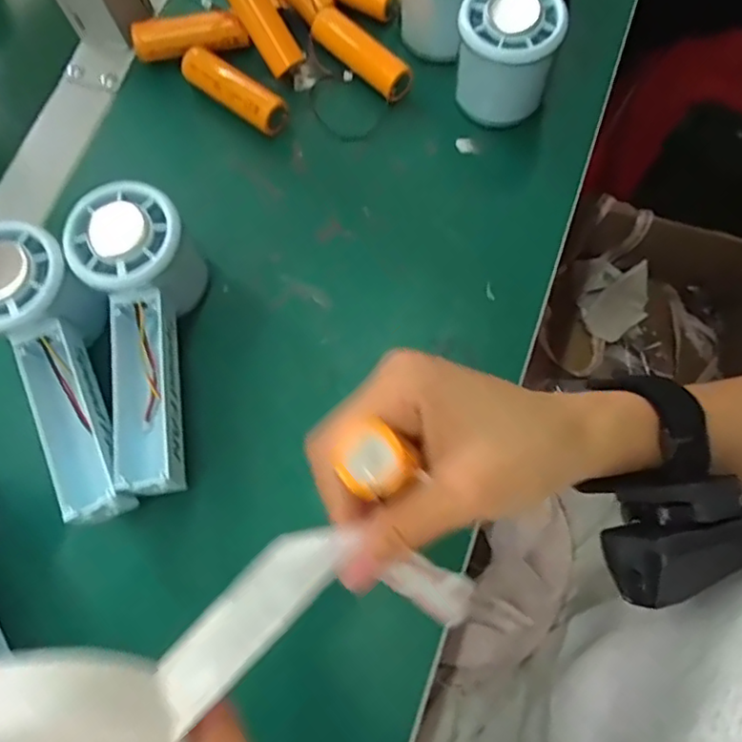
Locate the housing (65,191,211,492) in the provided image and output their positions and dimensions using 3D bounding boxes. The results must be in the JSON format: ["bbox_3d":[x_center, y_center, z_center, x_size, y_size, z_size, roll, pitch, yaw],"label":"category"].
[{"bbox_3d":[-0.110,-0.015,0.314,0.056,0.058,0.149,-14,74,-3],"label":"housing"}]

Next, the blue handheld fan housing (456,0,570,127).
[{"bbox_3d":[0.094,-0.228,0.370,0.054,0.061,0.154,18,75,7],"label":"blue handheld fan housing"}]

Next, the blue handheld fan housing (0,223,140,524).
[{"bbox_3d":[-0.151,-0.001,0.311,0.055,0.055,0.148,-31,75,-7],"label":"blue handheld fan housing"}]

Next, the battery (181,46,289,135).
[{"bbox_3d":[-0.086,-0.174,0.379,0.075,0.021,0.021,37,78,11],"label":"battery"}]

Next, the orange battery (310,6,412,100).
[{"bbox_3d":[-0.005,-0.200,0.387,0.021,0.018,0.075,-43,77,-10],"label":"orange battery"}]

